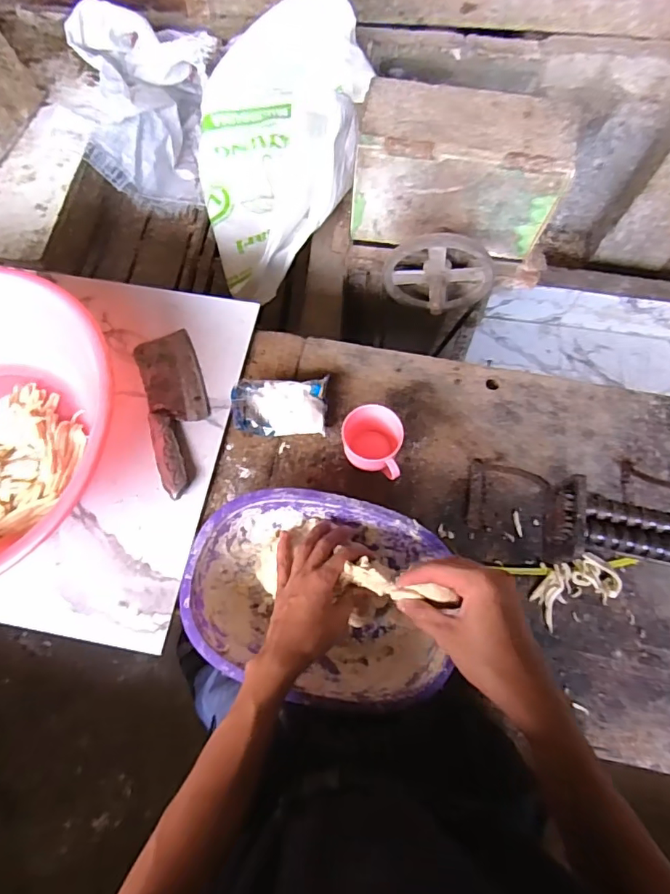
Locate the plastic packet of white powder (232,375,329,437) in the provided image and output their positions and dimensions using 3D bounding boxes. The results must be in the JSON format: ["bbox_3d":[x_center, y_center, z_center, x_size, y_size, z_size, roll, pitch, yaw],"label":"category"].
[{"bbox_3d":[-0.076,-0.055,0.699,0.126,0.033,0.078,4,68,-1],"label":"plastic packet of white powder"}]

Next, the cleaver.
[{"bbox_3d":[-0.215,-0.057,0.699,0.082,0.018,0.245,-16,70,-9],"label":"cleaver"}]

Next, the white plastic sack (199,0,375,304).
[{"bbox_3d":[-0.121,-0.711,1.122,0.377,0.259,0.749,2,68,-2],"label":"white plastic sack"}]

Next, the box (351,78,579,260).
[{"bbox_3d":[0.217,-0.487,0.927,0.350,0.228,0.128,10,68,1],"label":"box"}]

